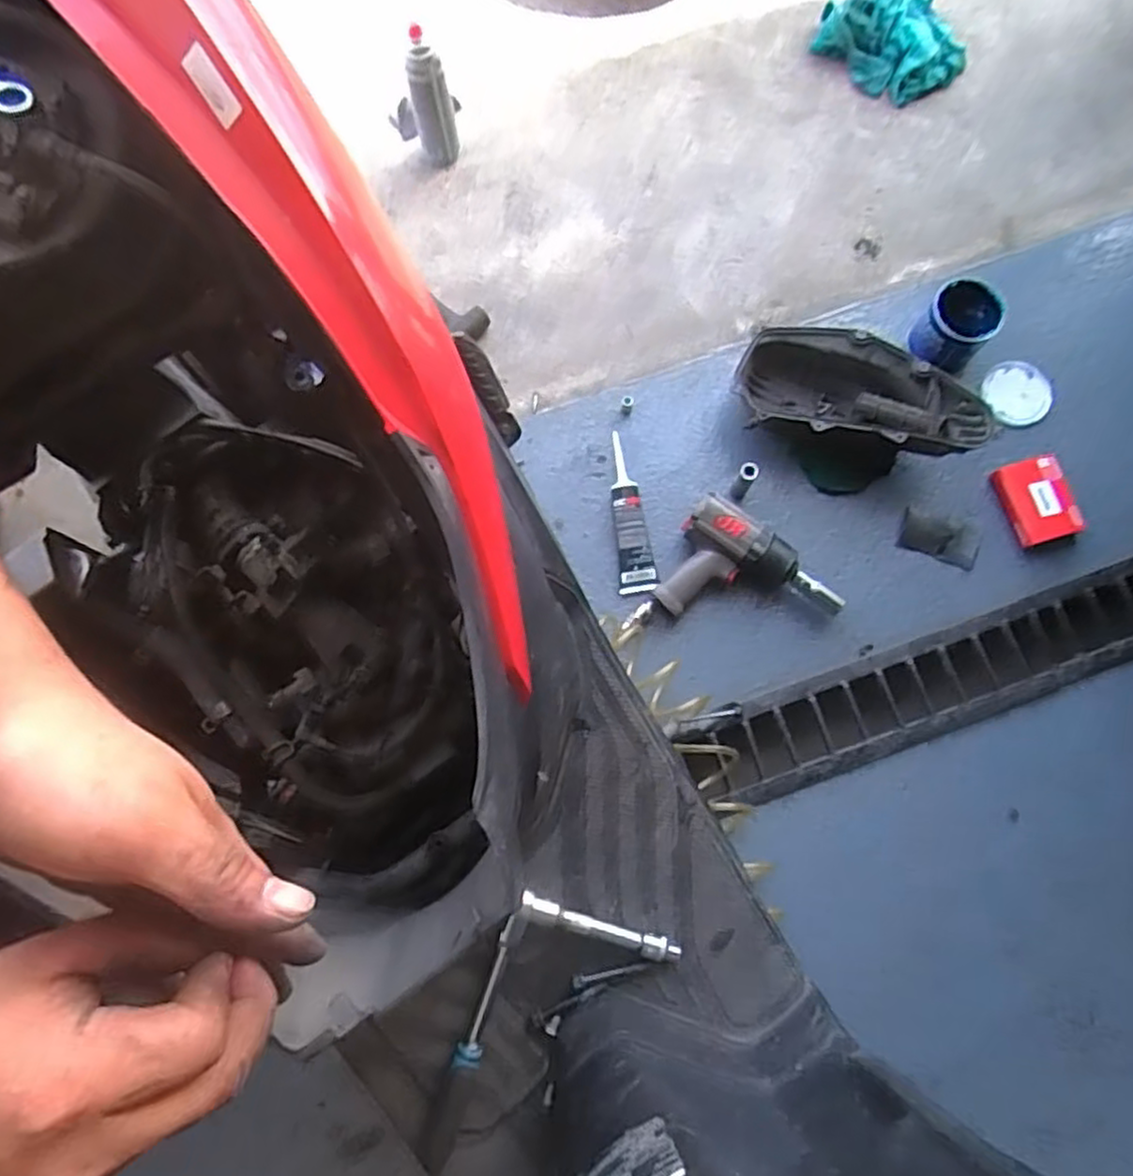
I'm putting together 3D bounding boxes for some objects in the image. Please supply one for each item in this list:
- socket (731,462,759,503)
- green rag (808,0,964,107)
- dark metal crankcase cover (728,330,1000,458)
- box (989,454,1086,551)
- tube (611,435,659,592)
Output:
[{"bbox_3d":[0.258,-0.154,1.042,0.025,0.079,0.029,8,76,2],"label":"socket"},{"bbox_3d":[0.557,-0.935,1.232,0.164,0.095,0.207,-36,79,-8],"label":"green rag"},{"bbox_3d":[0.425,-0.272,1.042,0.348,0.083,0.169,23,77,19],"label":"dark metal crankcase cover"},{"bbox_3d":[0.693,-0.129,1.059,0.093,0.029,0.126,-15,76,-3],"label":"box"},{"bbox_3d":[0.097,-0.113,1.061,0.054,0.033,0.244,-4,76,-1],"label":"tube"}]

